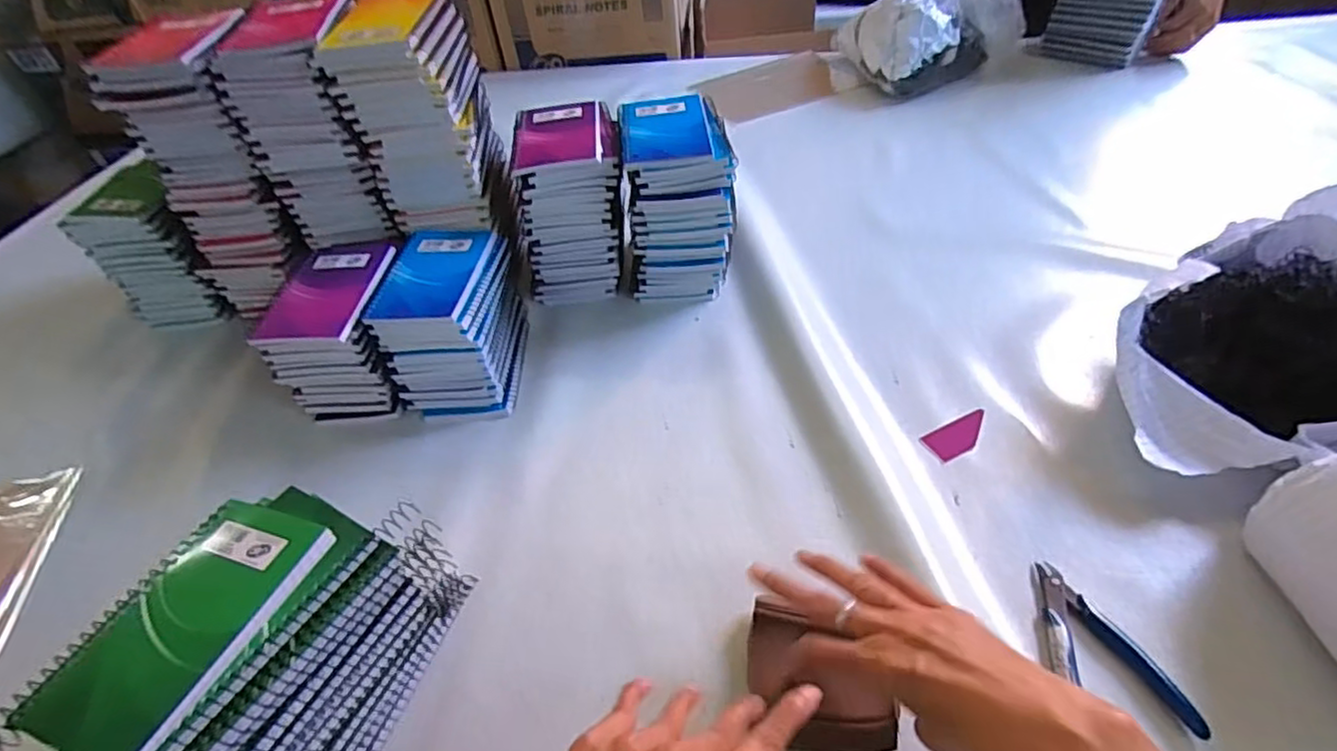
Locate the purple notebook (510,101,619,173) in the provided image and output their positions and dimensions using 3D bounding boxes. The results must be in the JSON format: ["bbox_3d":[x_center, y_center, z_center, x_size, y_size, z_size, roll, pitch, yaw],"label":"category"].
[{"bbox_3d":[-0.103,-0.237,0.622,0.101,0.017,0.115,-6,45,-1],"label":"purple notebook"}]

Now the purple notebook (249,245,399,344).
[{"bbox_3d":[-0.304,-0.078,0.567,0.088,0.015,0.140,-2,45,3],"label":"purple notebook"}]

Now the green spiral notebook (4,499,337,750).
[{"bbox_3d":[-0.248,0.123,0.321,0.085,0.010,0.130,14,48,18],"label":"green spiral notebook"}]

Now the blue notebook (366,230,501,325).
[{"bbox_3d":[-0.211,-0.090,0.570,0.088,0.017,0.128,0,45,5],"label":"blue notebook"}]

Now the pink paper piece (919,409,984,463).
[{"bbox_3d":[0.247,0.051,0.531,0.065,0.004,0.031,-22,46,-14],"label":"pink paper piece"}]

